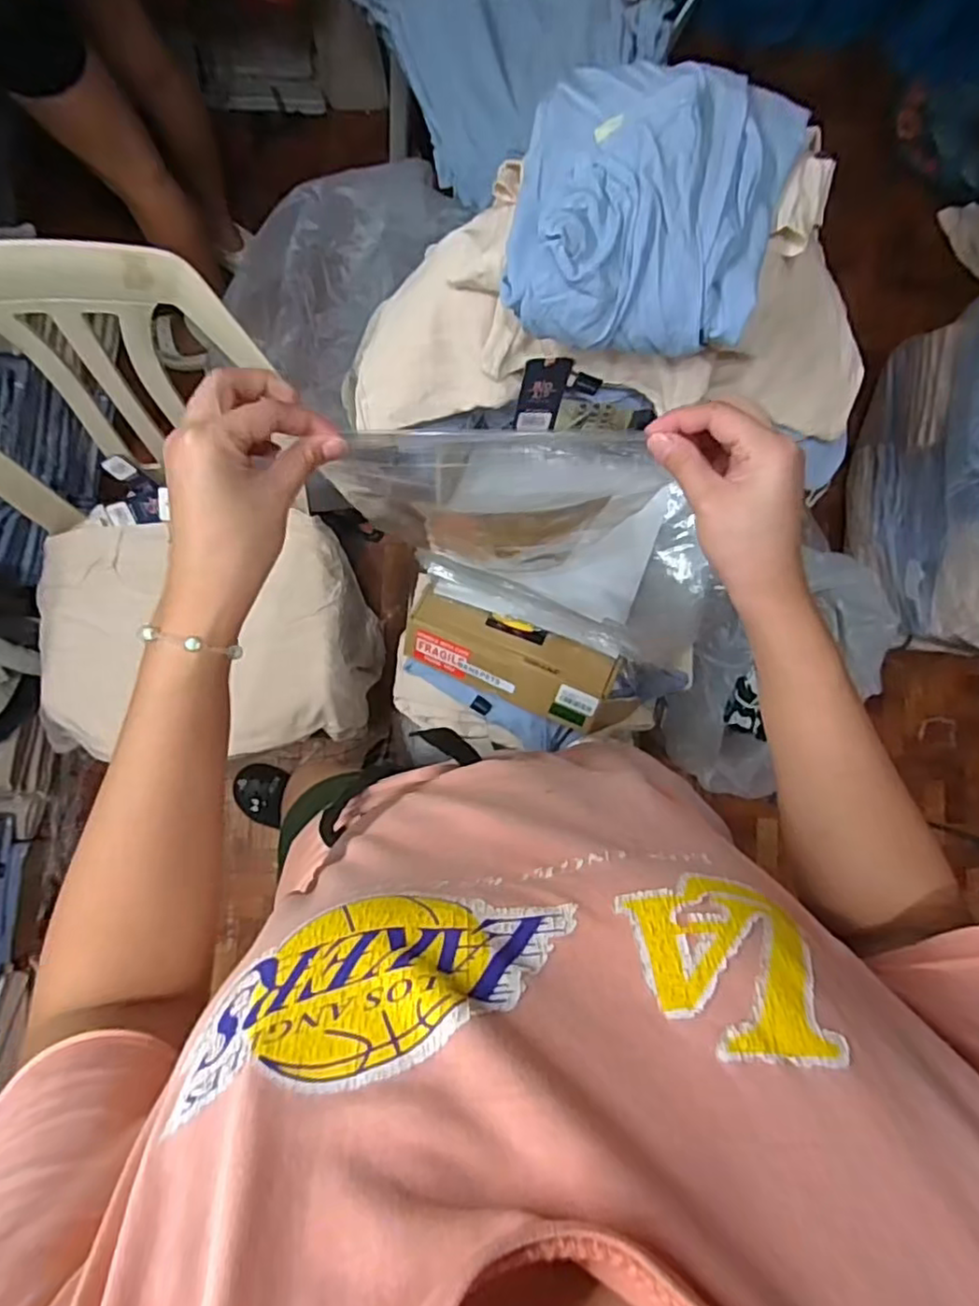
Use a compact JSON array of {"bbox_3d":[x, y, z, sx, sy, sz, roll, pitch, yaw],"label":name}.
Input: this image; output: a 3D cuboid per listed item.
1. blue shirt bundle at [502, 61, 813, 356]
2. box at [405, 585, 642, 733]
[{"bbox_3d":[0.125,-0.356,0.516,0.201,0.081,0.211,0,84,-3],"label":"blue shirt bundle"},{"bbox_3d":[0.026,0.005,0.858,0.303,0.076,0.112,24,103,7],"label":"box"}]

